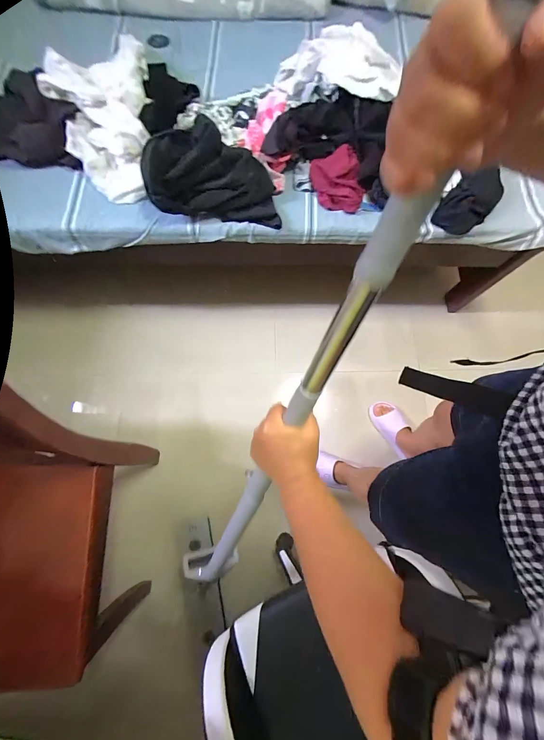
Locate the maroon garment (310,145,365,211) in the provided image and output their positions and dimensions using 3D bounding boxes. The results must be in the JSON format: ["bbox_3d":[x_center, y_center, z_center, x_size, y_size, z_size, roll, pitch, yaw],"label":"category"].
[{"bbox_3d":[0.185,-0.528,0.824,0.122,0.078,0.163,-17,75,-5],"label":"maroon garment"}]

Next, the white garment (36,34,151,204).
[{"bbox_3d":[-0.477,-0.753,0.847,0.293,0.120,0.567,-18,75,-5],"label":"white garment"}]

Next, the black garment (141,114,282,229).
[{"bbox_3d":[-0.153,-0.510,0.775,0.342,0.138,0.195,1,74,0],"label":"black garment"}]

